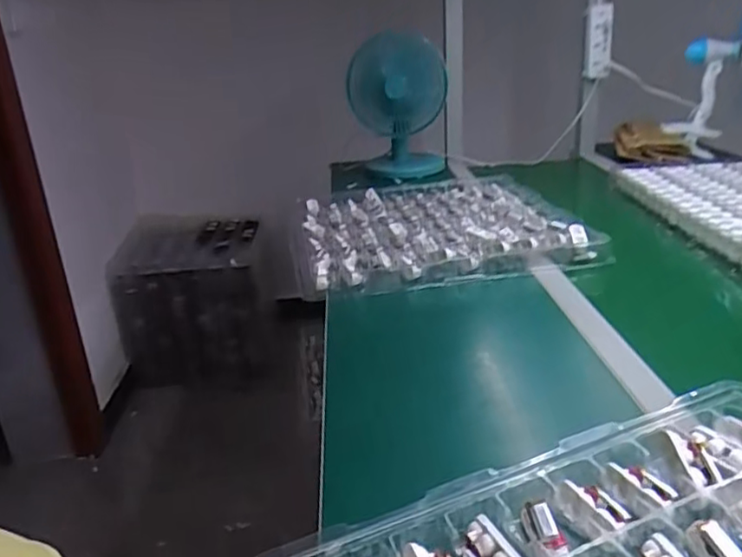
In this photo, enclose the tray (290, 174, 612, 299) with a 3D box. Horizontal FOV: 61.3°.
[{"bbox_3d":[0.101,-0.099,1.108,0.471,0.047,0.438,-5,22,-3],"label":"tray"}]

